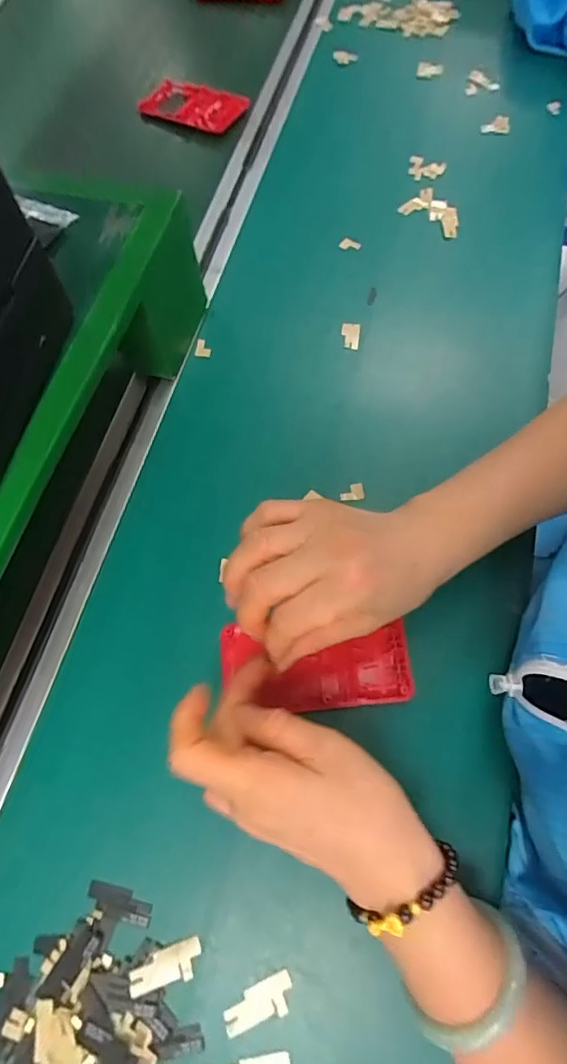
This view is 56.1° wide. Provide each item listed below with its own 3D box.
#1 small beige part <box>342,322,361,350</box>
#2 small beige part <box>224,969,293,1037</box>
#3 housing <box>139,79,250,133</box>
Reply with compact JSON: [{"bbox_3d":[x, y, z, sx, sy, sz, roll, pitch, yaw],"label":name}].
[{"bbox_3d":[0.059,-0.171,0.467,0.016,0.009,0.025,5,67,6],"label":"small beige part"},{"bbox_3d":[-0.013,0.256,0.288,0.039,0.004,0.017,-22,67,-6],"label":"small beige part"},{"bbox_3d":[-0.099,-0.487,0.606,0.119,0.013,0.063,21,70,12],"label":"housing"}]

